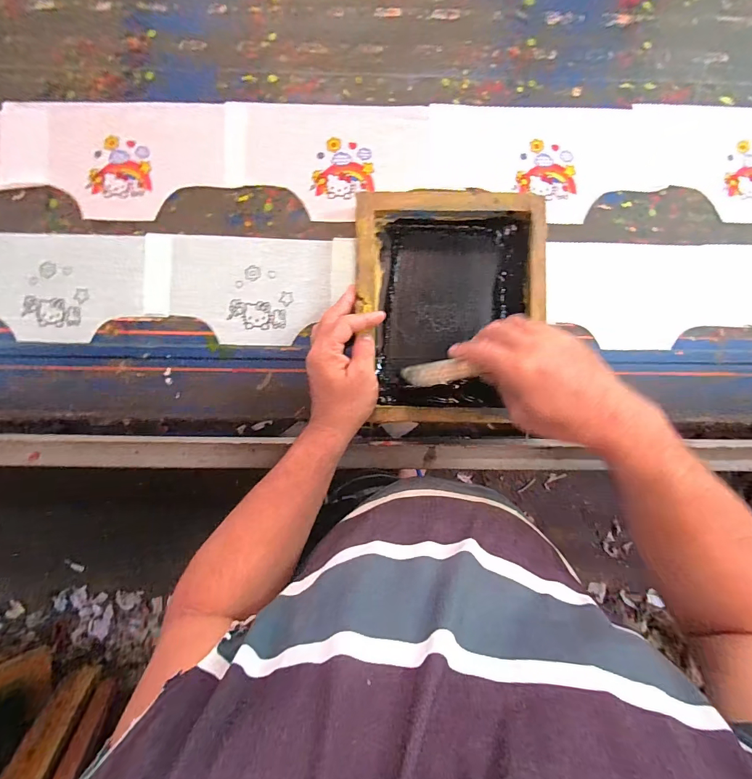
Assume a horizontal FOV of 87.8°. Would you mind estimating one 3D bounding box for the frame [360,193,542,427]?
[{"bbox_3d":[0.088,-0.099,0.476,0.217,0.051,0.273,0,88,-1],"label":"frame"}]

